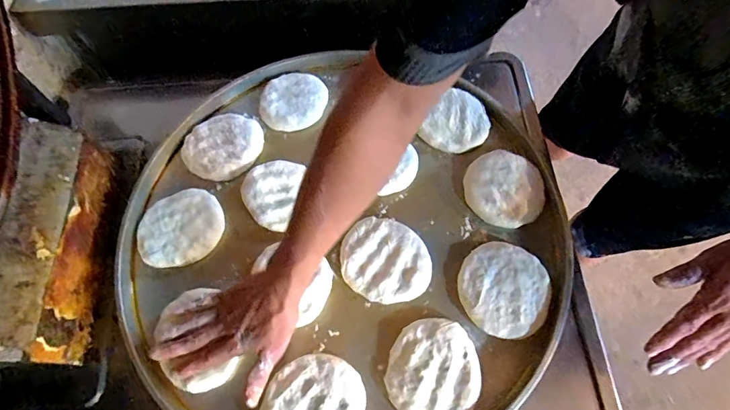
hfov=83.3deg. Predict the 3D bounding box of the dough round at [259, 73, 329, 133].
[{"bbox_3d":[-0.108,-0.160,0.628,0.099,0.012,0.098,-1,67,3],"label":"dough round"}]

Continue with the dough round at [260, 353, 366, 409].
[{"bbox_3d":[-0.058,0.231,0.468,0.114,0.030,0.107,-1,67,3],"label":"dough round"}]

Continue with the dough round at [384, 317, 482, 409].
[{"bbox_3d":[0.079,0.191,0.474,0.100,0.023,0.114,23,70,12],"label":"dough round"}]

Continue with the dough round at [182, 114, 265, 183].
[{"bbox_3d":[-0.209,-0.089,0.602,0.101,0.016,0.112,39,74,17],"label":"dough round"}]

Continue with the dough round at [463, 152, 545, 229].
[{"bbox_3d":[0.191,-0.023,0.560,0.105,0.017,0.103,-1,67,3],"label":"dough round"}]

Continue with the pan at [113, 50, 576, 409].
[{"bbox_3d":[-0.029,0.032,0.551,0.554,0.047,0.555,-1,67,3],"label":"pan"}]

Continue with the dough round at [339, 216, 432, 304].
[{"bbox_3d":[0.026,0.072,0.528,0.115,0.018,0.102,30,72,14],"label":"dough round"}]

